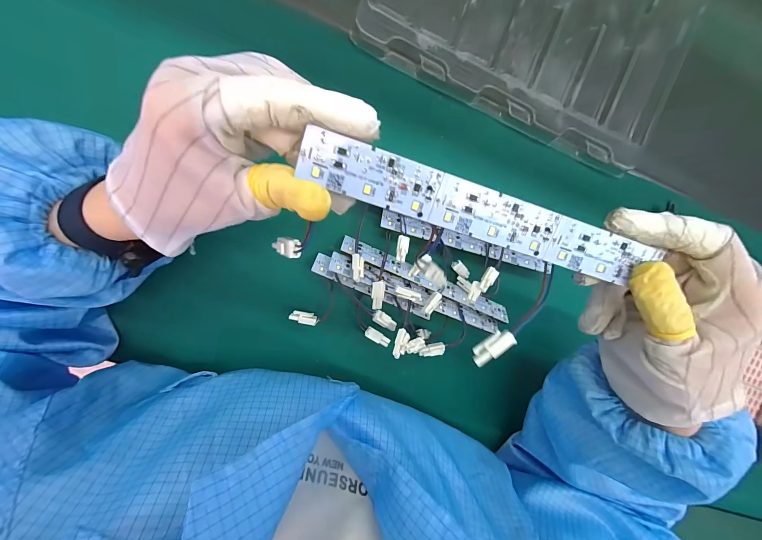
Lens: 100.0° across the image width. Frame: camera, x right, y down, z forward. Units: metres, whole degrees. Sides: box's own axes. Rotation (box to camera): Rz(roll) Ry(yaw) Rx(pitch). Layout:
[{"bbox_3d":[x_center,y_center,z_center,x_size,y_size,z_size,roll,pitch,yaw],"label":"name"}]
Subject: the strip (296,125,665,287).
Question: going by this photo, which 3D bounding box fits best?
[{"bbox_3d":[0.050,-0.027,0.154,0.176,0.005,0.023,16,93,-10],"label":"strip"}]

